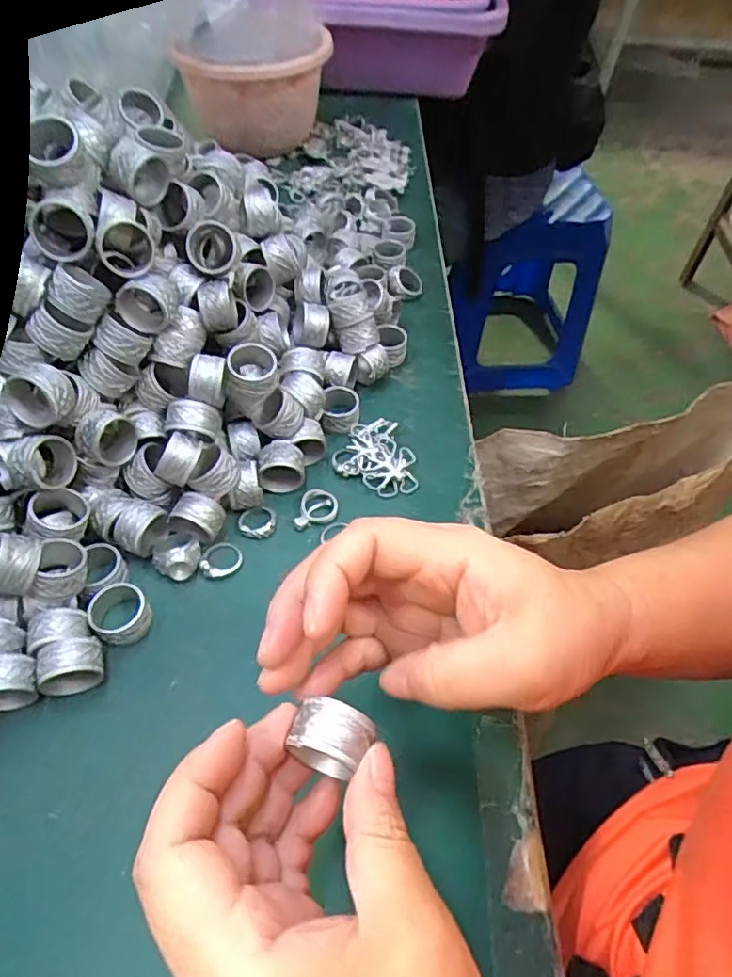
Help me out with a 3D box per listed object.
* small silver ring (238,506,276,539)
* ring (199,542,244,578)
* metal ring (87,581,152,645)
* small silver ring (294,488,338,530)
[{"bbox_3d":[-0.062,0.019,0.344,0.021,0.006,0.020,1,55,-2],"label":"small silver ring"},{"bbox_3d":[-0.079,0.039,0.330,0.022,0.006,0.022,1,55,-2],"label":"ring"},{"bbox_3d":[-0.124,0.063,0.303,0.027,0.017,0.030,-34,63,-24],"label":"metal ring"},{"bbox_3d":[-0.028,0.012,0.352,0.022,0.005,0.028,13,55,6],"label":"small silver ring"}]

